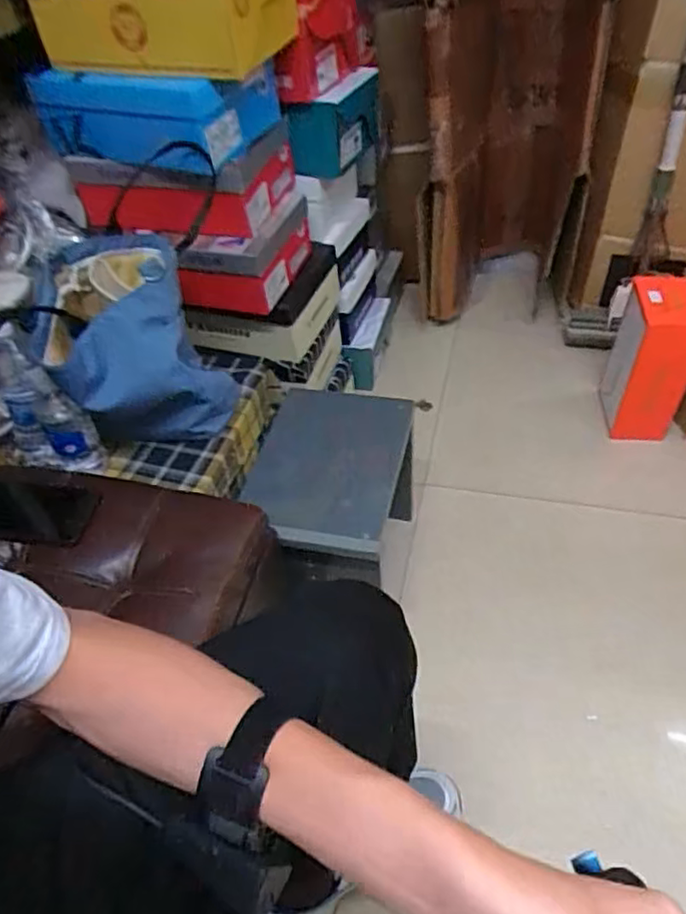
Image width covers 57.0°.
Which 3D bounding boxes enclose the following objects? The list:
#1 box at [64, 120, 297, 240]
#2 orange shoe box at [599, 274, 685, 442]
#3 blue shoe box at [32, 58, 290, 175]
[{"bbox_3d":[-0.276,-0.474,1.063,0.345,0.120,0.183,9,48,14],"label":"box"},{"bbox_3d":[0.580,-0.186,1.202,0.110,0.306,0.152,2,48,8],"label":"orange shoe box"},{"bbox_3d":[-0.287,-0.548,0.989,0.377,0.124,0.166,17,50,21],"label":"blue shoe box"}]

